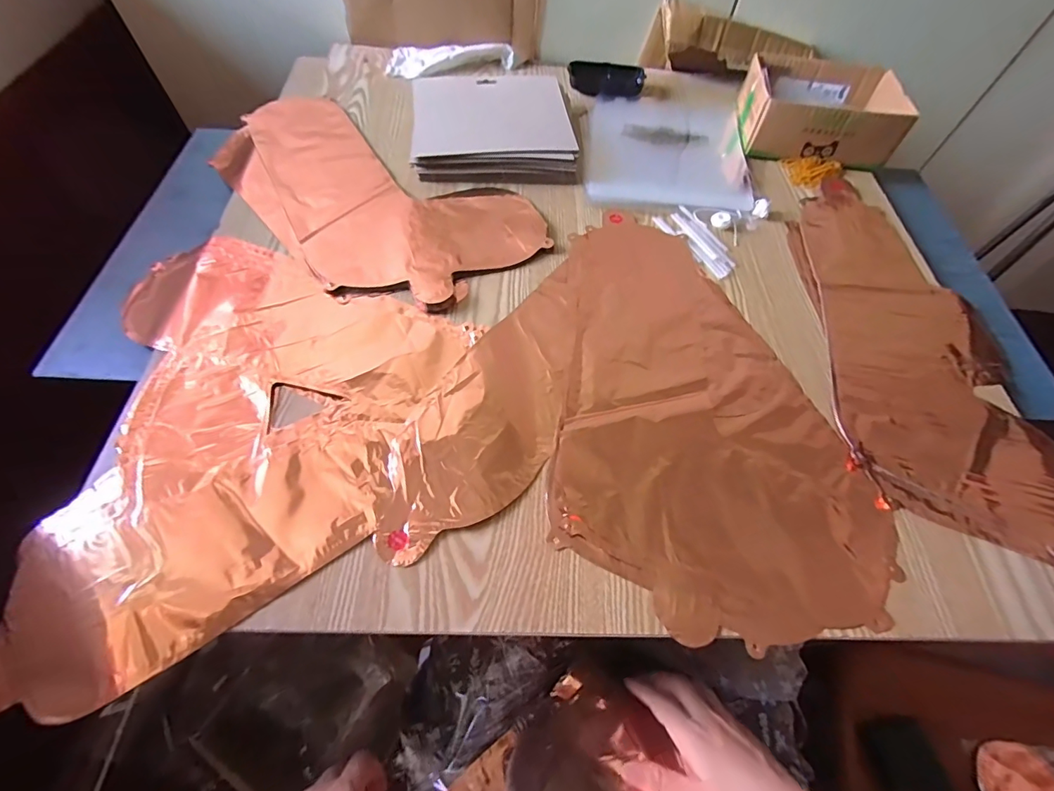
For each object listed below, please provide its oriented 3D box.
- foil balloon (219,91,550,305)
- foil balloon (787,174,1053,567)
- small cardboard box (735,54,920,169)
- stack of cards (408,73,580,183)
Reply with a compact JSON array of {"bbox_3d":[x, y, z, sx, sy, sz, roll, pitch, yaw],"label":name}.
[{"bbox_3d":[-0.190,-0.250,0.544,0.229,0.012,0.412,-38,68,-23],"label":"foil balloon"},{"bbox_3d":[0.395,-0.061,0.472,0.203,0.014,0.438,8,59,1],"label":"foil balloon"},{"bbox_3d":[0.383,-0.374,0.607,0.186,0.069,0.148,8,59,1],"label":"small cardboard box"},{"bbox_3d":[-0.042,-0.342,0.587,0.195,0.034,0.181,-2,59,-5],"label":"stack of cards"}]

